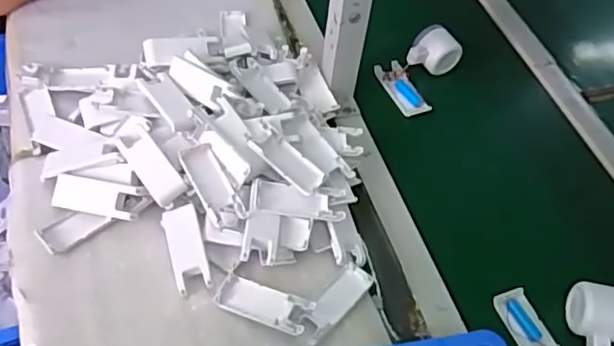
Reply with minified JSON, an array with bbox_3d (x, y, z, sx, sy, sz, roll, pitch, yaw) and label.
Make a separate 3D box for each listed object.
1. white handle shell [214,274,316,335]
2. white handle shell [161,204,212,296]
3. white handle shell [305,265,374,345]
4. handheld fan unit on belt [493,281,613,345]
[{"bbox_3d":[-0.047,0.139,0.633,0.101,0.021,0.039,22,53,10],"label":"white handle shell"},{"bbox_3d":[-0.133,0.083,0.658,0.040,0.010,0.096,-24,66,1],"label":"white handle shell"},{"bbox_3d":[0.029,0.140,0.644,0.033,0.013,0.102,38,57,20],"label":"white handle shell"},{"bbox_3d":[0.289,0.160,0.655,0.123,0.051,0.106,-16,56,-19],"label":"handheld fan unit on belt"}]

